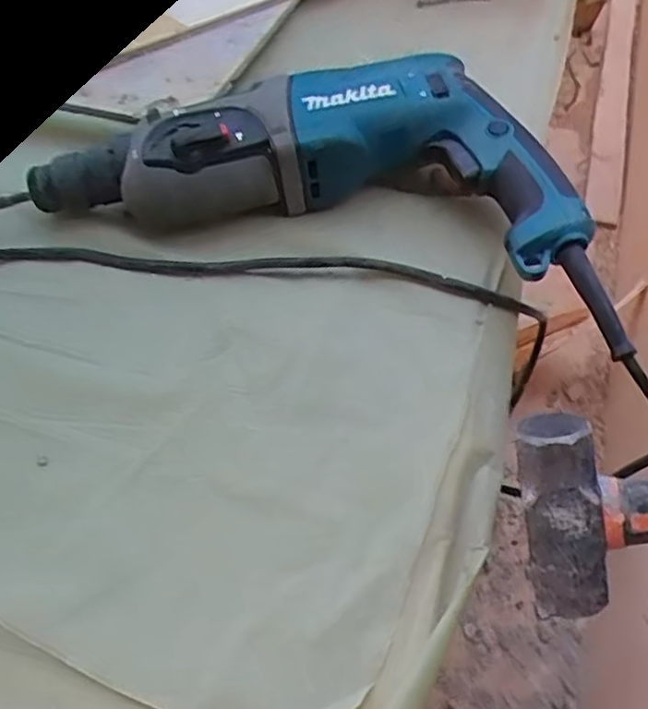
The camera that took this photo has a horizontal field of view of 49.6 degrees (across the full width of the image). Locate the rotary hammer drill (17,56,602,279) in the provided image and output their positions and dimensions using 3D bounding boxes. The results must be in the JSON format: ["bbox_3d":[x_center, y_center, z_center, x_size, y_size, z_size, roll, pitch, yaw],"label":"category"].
[{"bbox_3d":[-0.002,-0.144,0.501,0.366,0.071,0.169,12,56,8],"label":"rotary hammer drill"}]

